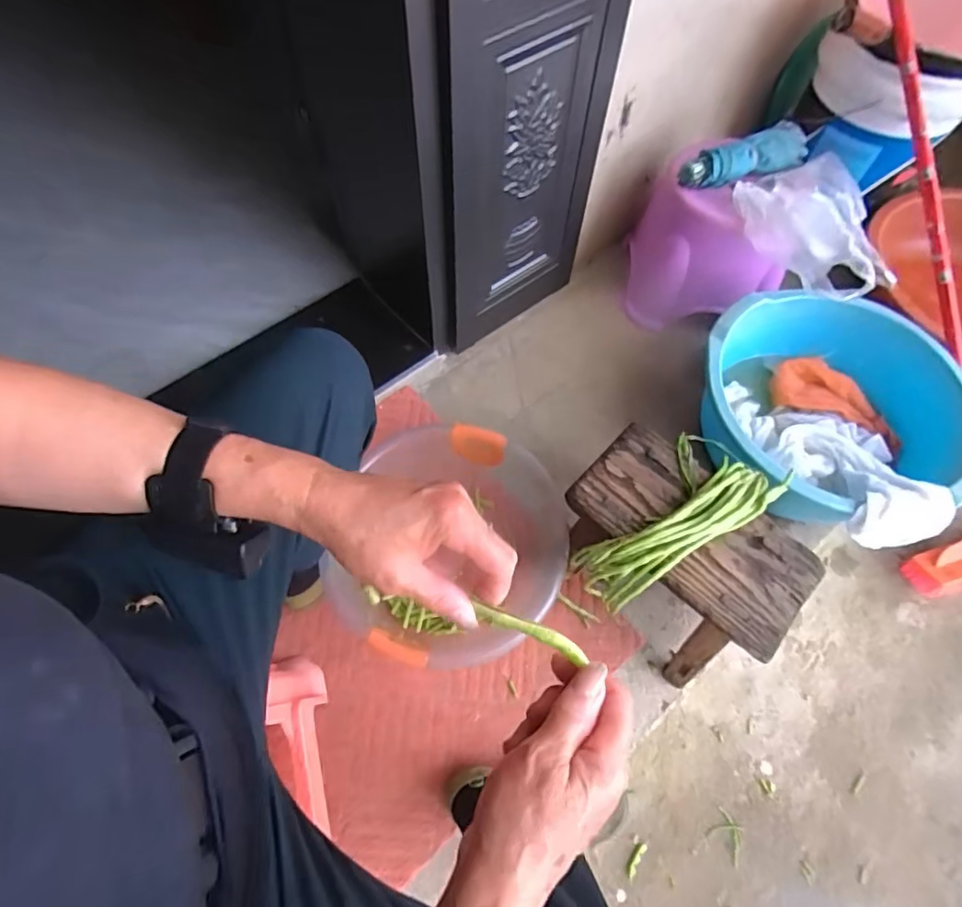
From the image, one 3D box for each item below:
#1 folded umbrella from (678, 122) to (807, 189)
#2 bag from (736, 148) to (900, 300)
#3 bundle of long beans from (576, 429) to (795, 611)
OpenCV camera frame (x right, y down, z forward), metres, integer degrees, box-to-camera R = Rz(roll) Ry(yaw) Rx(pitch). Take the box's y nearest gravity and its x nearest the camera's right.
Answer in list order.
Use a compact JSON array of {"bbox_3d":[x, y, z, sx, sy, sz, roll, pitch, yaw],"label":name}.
[{"bbox_3d":[0.350,-0.387,0.724,0.161,0.053,0.040,-17,65,-9],"label":"folded umbrella"},{"bbox_3d":[0.443,-0.289,0.728,0.140,0.099,0.195,-31,68,-15],"label":"bag"},{"bbox_3d":[0.221,0.067,0.633,0.251,0.062,0.107,-34,68,-3],"label":"bundle of long beans"}]

